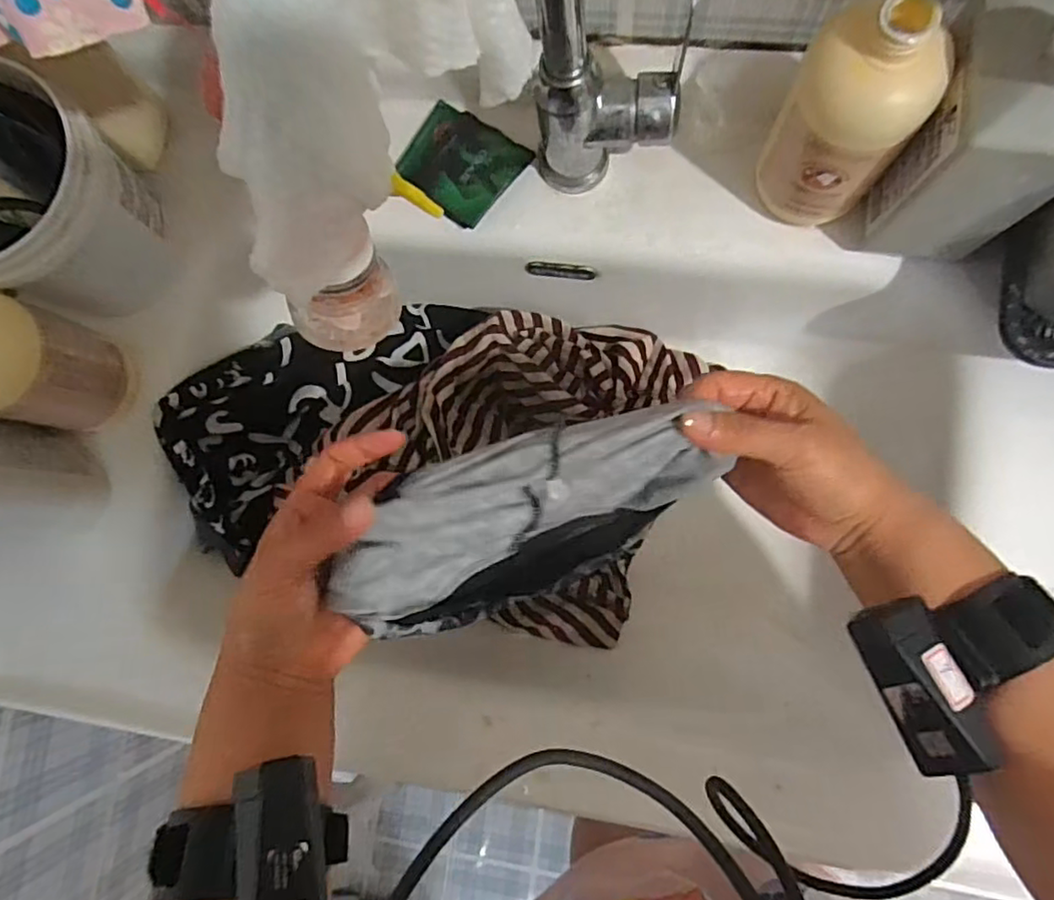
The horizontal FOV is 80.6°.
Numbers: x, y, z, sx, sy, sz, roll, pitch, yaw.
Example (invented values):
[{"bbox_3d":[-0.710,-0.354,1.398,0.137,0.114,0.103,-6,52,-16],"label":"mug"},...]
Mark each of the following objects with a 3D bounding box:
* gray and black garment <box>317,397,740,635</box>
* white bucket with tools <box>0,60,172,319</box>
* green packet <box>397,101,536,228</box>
[{"bbox_3d":[0.003,0.043,0.353,0.199,0.118,0.082,-19,83,4],"label":"gray and black garment"},{"bbox_3d":[-0.304,-0.153,0.367,0.106,0.174,0.114,-1,84,6],"label":"white bucket with tools"},{"bbox_3d":[-0.049,-0.201,0.434,0.079,0.012,0.069,37,81,13],"label":"green packet"}]

